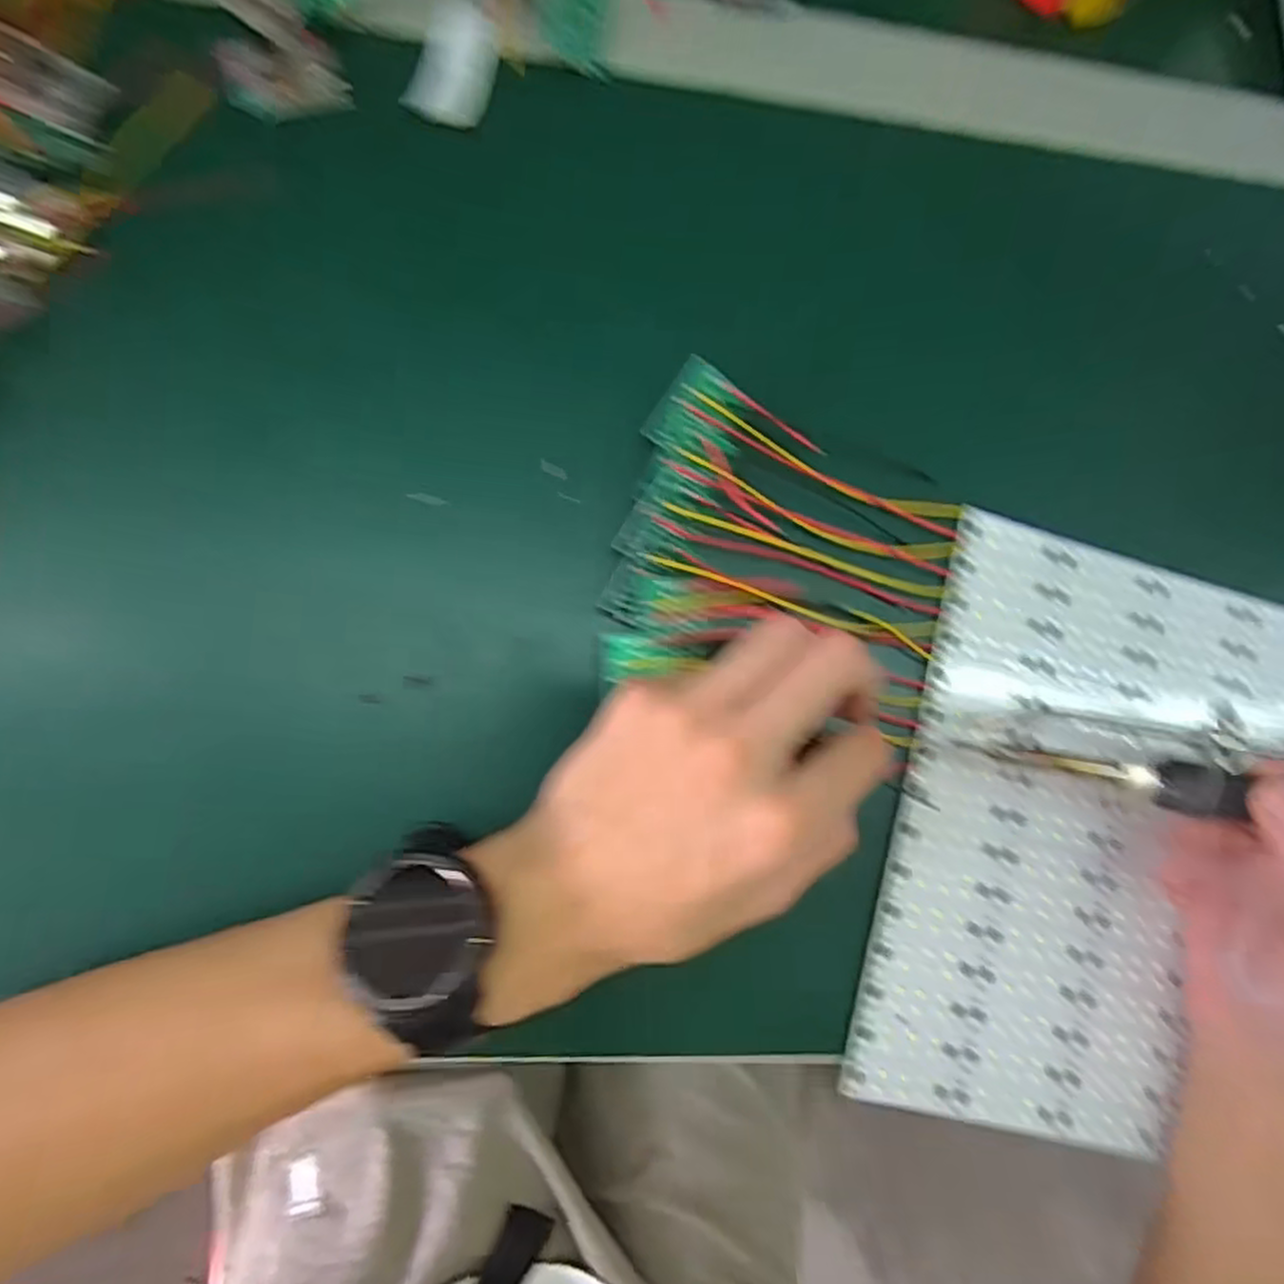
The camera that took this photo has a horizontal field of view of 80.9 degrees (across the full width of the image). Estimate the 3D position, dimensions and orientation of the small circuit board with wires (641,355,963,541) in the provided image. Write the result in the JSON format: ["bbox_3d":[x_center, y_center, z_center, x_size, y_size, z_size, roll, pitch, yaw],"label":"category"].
[{"bbox_3d":[0.069,-0.073,0.299,0.132,0.014,0.033,19,83,-6],"label":"small circuit board with wires"}]

